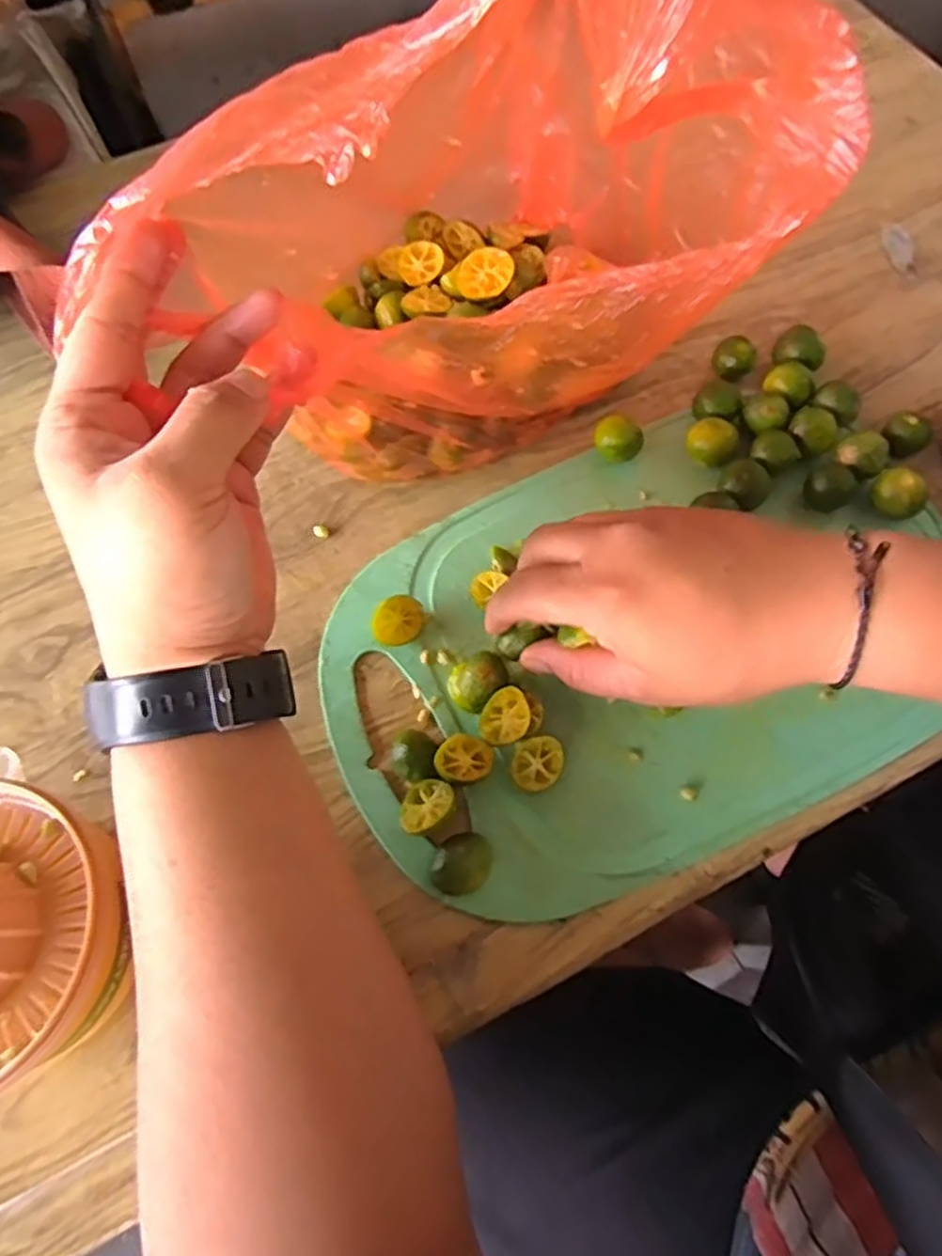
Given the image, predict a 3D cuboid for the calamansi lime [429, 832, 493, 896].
[{"bbox_3d":[-0.003,0.102,0.327,0.023,0.013,0.028,40,73,16],"label":"calamansi lime"}]

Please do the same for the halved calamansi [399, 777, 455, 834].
[{"bbox_3d":[-0.019,0.080,0.335,0.021,0.015,0.026,42,74,17],"label":"halved calamansi"}]

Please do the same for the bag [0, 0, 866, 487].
[{"bbox_3d":[-0.012,-0.198,0.326,0.260,0.201,0.182,-14,67,-5],"label":"bag"}]

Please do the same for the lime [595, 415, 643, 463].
[{"bbox_3d":[0.079,-0.100,0.406,0.026,0.021,0.021,13,68,7],"label":"lime"}]

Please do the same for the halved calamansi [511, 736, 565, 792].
[{"bbox_3d":[0.030,0.062,0.343,0.022,0.010,0.024,9,67,5],"label":"halved calamansi"}]

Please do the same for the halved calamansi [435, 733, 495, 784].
[{"bbox_3d":[-0.002,0.060,0.341,0.025,0.017,0.022,2,67,2],"label":"halved calamansi"}]

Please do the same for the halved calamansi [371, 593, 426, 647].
[{"bbox_3d":[-0.036,-0.003,0.370,0.027,0.015,0.021,-36,71,-13],"label":"halved calamansi"}]

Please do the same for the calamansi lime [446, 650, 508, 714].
[{"bbox_3d":[0.003,0.026,0.354,0.028,0.020,0.025,-5,67,-1],"label":"calamansi lime"}]

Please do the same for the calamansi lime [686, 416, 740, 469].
[{"bbox_3d":[0.129,-0.098,0.401,0.026,0.022,0.019,28,70,12],"label":"calamansi lime"}]

